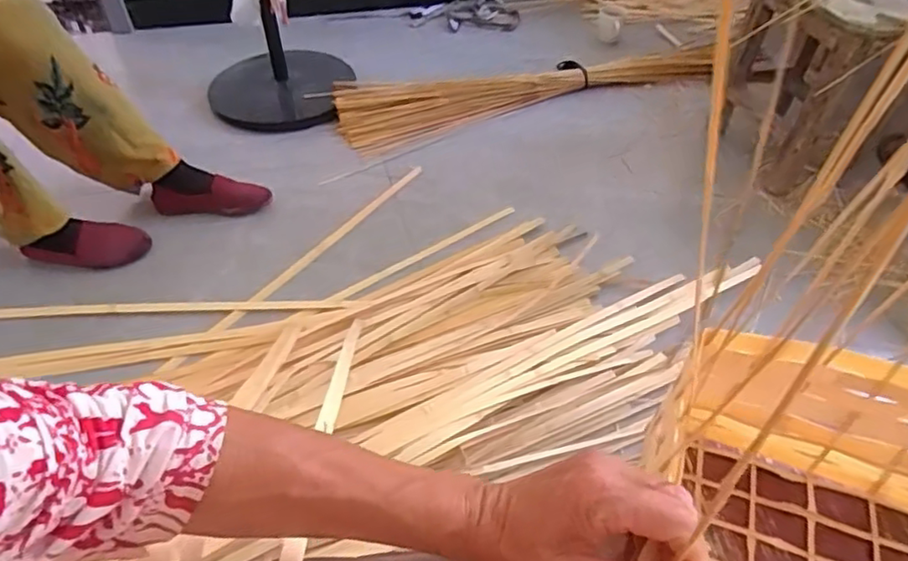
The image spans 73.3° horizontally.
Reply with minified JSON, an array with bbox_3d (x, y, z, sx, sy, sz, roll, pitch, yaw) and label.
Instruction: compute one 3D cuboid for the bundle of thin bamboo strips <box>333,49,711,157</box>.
[{"bbox_3d":[0.232,-0.510,1.612,1.082,0.053,0.232,-13,49,-13],"label":"bundle of thin bamboo strips"}]

